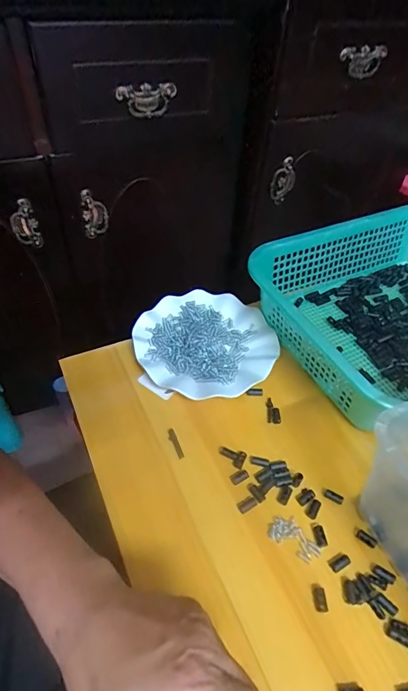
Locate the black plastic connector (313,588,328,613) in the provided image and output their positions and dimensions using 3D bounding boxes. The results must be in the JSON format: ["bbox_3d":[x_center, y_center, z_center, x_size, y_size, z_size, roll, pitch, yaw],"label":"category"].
[{"bbox_3d":[0.104,0.226,0.358,0.011,0.004,0.019,0,49,-5],"label":"black plastic connector"}]

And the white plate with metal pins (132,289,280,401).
[{"bbox_3d":[0.003,-0.005,0.538,0.177,0.018,0.175,3,48,-3],"label":"white plate with metal pins"}]

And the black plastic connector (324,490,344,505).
[{"bbox_3d":[0.135,0.157,0.419,0.019,0.005,0.008,28,52,18],"label":"black plastic connector"}]

